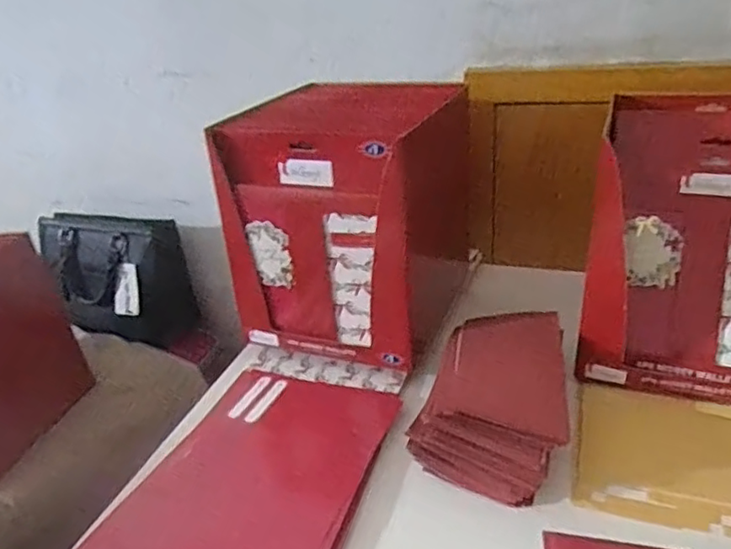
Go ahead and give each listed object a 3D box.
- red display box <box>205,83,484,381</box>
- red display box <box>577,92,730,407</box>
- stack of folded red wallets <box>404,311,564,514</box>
[{"bbox_3d":[-0.016,-0.063,0.670,0.211,0.235,0.209,10,29,28],"label":"red display box"},{"bbox_3d":[0.344,-0.035,0.619,0.206,0.227,0.247,7,28,23],"label":"red display box"},{"bbox_3d":[0.124,0.104,0.555,0.114,0.080,0.193,7,28,23],"label":"stack of folded red wallets"}]

